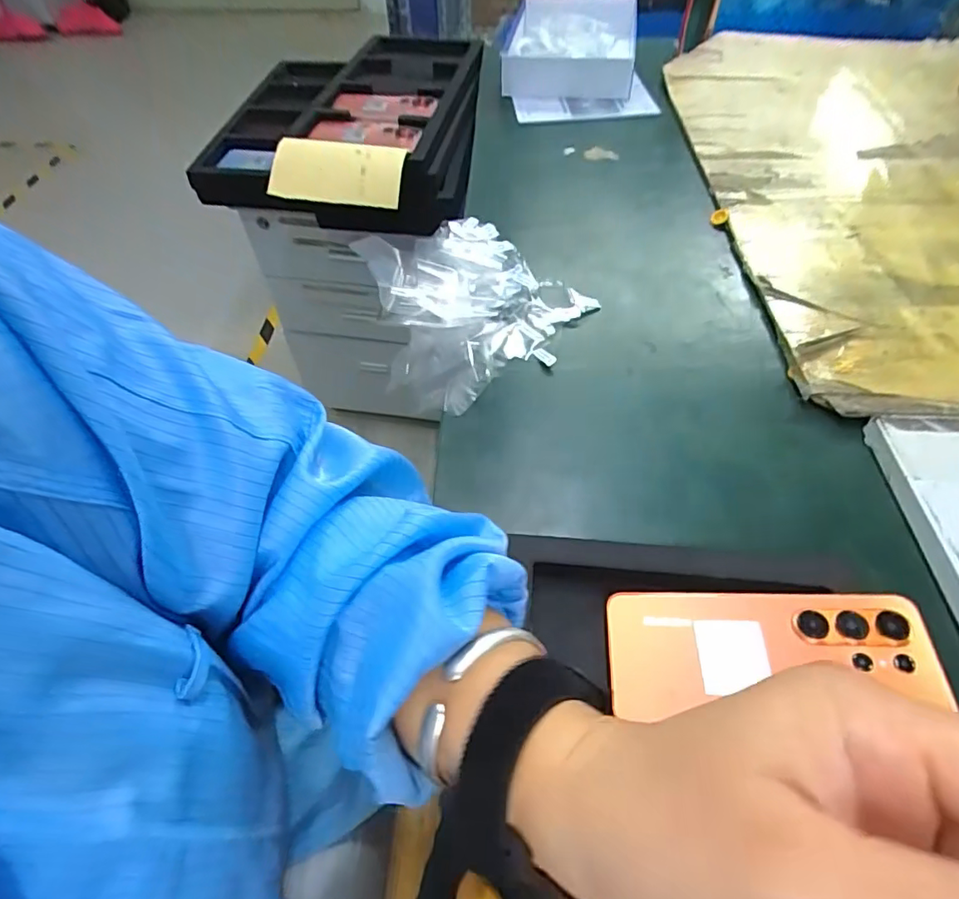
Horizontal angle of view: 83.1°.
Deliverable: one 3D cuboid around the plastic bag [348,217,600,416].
[{"bbox_3d":[-0.004,-0.150,0.531,0.209,0.061,0.218,-22,54,-14],"label":"plastic bag"}]

